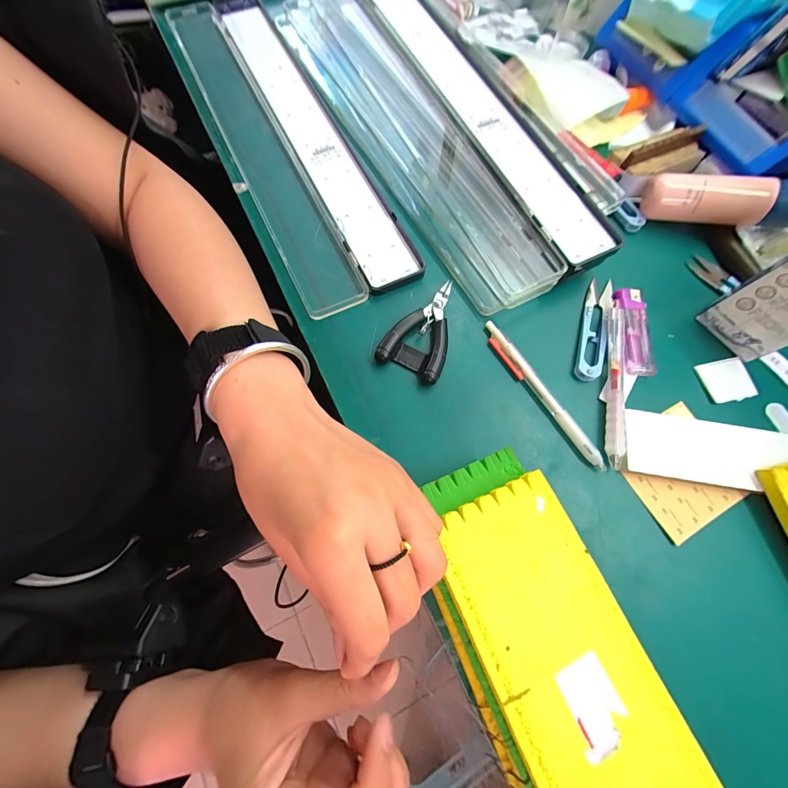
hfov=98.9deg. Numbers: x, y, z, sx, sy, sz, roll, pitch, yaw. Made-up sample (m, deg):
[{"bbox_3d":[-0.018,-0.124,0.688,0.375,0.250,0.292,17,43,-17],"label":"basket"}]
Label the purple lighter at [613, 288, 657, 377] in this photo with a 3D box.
[{"bbox_3d":[0.206,-0.054,0.287,0.025,0.008,0.079,1,72,-1],"label":"purple lighter"}]

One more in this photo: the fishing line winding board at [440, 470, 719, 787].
[{"bbox_3d":[0.122,0.210,0.150,0.078,0.010,0.336,-22,74,-8],"label":"fishing line winding board"}]

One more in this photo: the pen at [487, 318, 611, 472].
[{"bbox_3d":[0.117,-0.002,0.269,0.012,0.010,0.139,-32,76,-11],"label":"pen"}]

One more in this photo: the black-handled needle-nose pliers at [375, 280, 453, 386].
[{"bbox_3d":[0.028,-0.057,0.281,0.052,0.013,0.092,25,74,7],"label":"black-handled needle-nose pliers"}]

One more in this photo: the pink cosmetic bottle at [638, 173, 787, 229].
[{"bbox_3d":[0.306,-0.173,0.305,0.133,0.042,0.031,16,73,4],"label":"pink cosmetic bottle"}]

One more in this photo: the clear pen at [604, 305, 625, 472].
[{"bbox_3d":[0.176,-0.008,0.269,0.012,0.010,0.132,11,72,2],"label":"clear pen"}]

